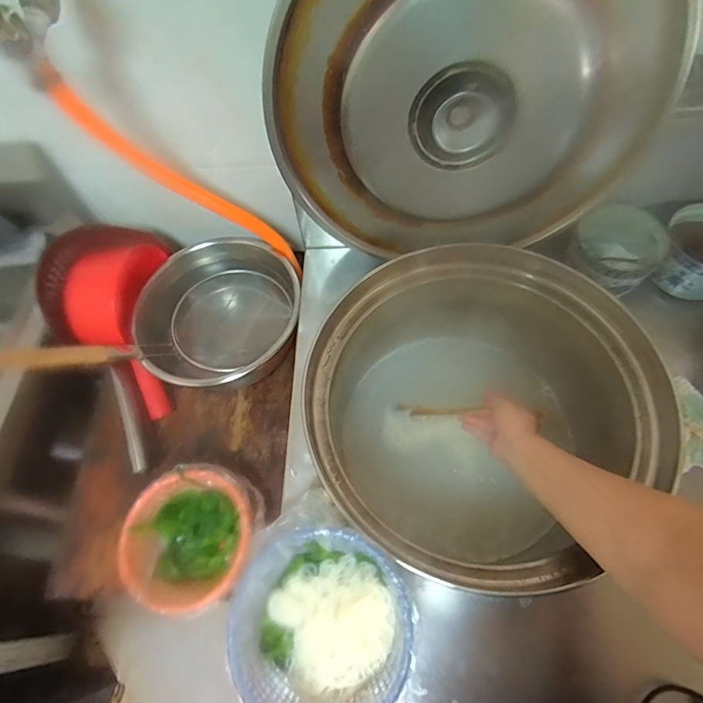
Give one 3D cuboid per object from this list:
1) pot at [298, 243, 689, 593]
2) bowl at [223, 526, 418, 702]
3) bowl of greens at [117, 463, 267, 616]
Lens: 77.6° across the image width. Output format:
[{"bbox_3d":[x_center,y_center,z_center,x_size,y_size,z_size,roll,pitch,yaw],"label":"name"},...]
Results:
[{"bbox_3d":[0.168,0.098,0.662,0.445,0.261,0.430,-2,64,3],"label":"pot"},{"bbox_3d":[-0.031,0.286,0.460,0.175,0.070,0.174,-2,64,3],"label":"bowl"},{"bbox_3d":[-0.222,0.271,0.641,0.177,0.102,0.191,-2,64,3],"label":"bowl of greens"}]

